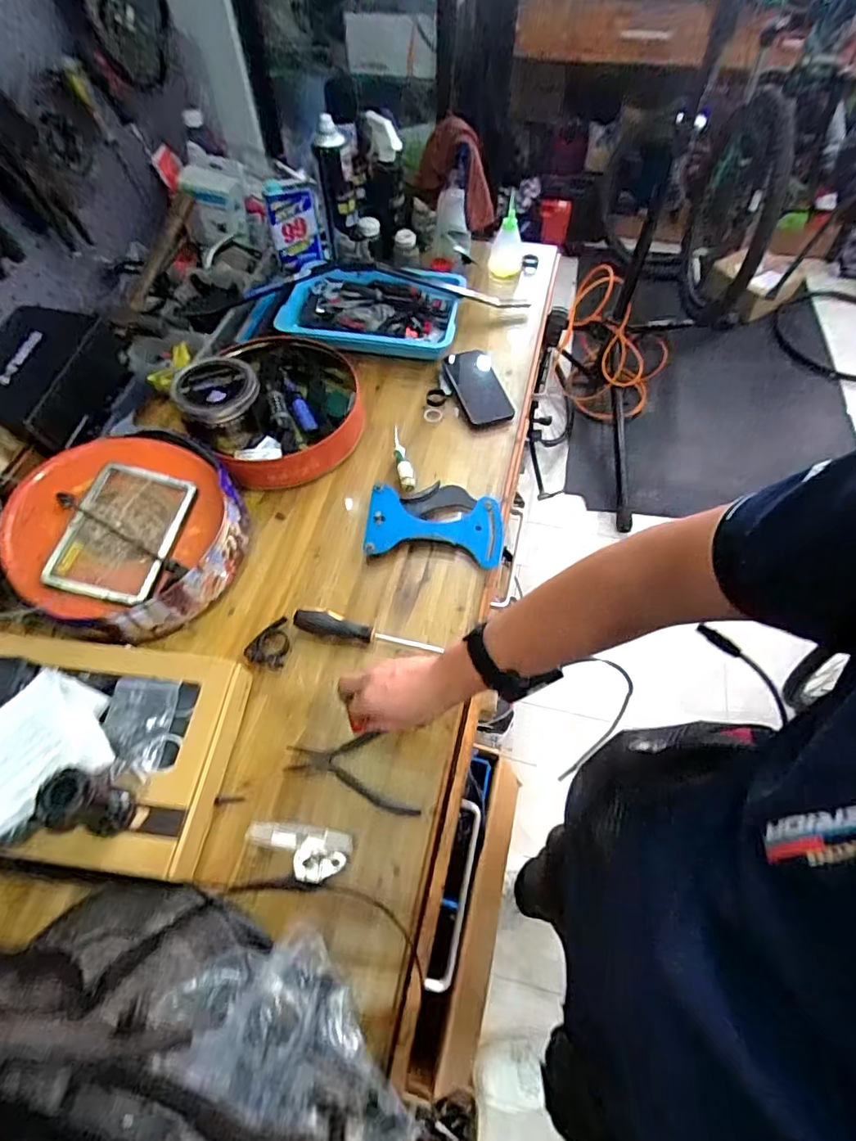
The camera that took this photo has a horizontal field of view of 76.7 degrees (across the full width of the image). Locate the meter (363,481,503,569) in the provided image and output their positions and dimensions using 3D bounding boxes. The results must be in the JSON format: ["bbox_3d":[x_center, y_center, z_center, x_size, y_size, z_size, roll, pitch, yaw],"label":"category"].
[{"bbox_3d":[0.010,-0.071,0.772,0.190,0.032,0.130,2,59,3],"label":"meter"}]

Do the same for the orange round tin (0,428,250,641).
[{"bbox_3d":[-0.388,-0.058,0.716,0.263,0.098,0.282,-1,59,1],"label":"orange round tin"}]

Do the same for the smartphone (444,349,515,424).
[{"bbox_3d":[0.086,-0.317,0.922,0.082,0.014,0.168,-15,60,-8],"label":"smartphone"}]

